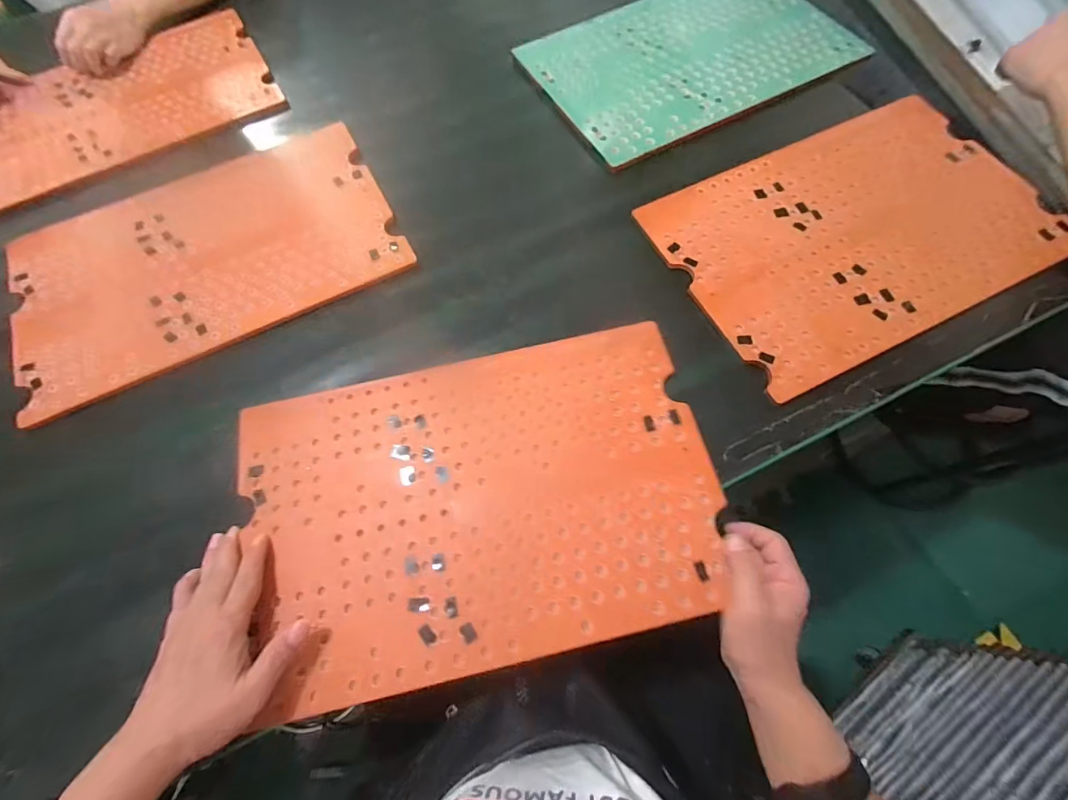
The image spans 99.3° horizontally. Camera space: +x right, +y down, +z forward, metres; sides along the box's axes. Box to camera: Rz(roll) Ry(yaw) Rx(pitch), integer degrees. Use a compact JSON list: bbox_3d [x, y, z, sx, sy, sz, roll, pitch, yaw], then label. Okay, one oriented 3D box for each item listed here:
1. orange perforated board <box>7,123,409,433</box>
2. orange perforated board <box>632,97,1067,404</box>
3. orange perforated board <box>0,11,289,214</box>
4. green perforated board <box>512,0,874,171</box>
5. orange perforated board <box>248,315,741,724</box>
[{"bbox_3d":[-0.395,-0.179,0.547,0.434,0.009,0.283,-27,69,-9],"label":"orange perforated board"},{"bbox_3d":[0.367,-0.199,0.523,0.422,0.009,0.277,-25,69,-8],"label":"orange perforated board"},{"bbox_3d":[-0.635,-0.440,0.688,0.455,0.020,0.311,-29,69,-9],"label":"orange perforated board"},{"bbox_3d":[0.220,-0.501,0.654,0.425,0.008,0.292,-27,69,-9],"label":"green perforated board"},{"bbox_3d":[-0.045,0.089,0.412,0.407,0.010,0.277,-13,68,-3],"label":"orange perforated board"}]

